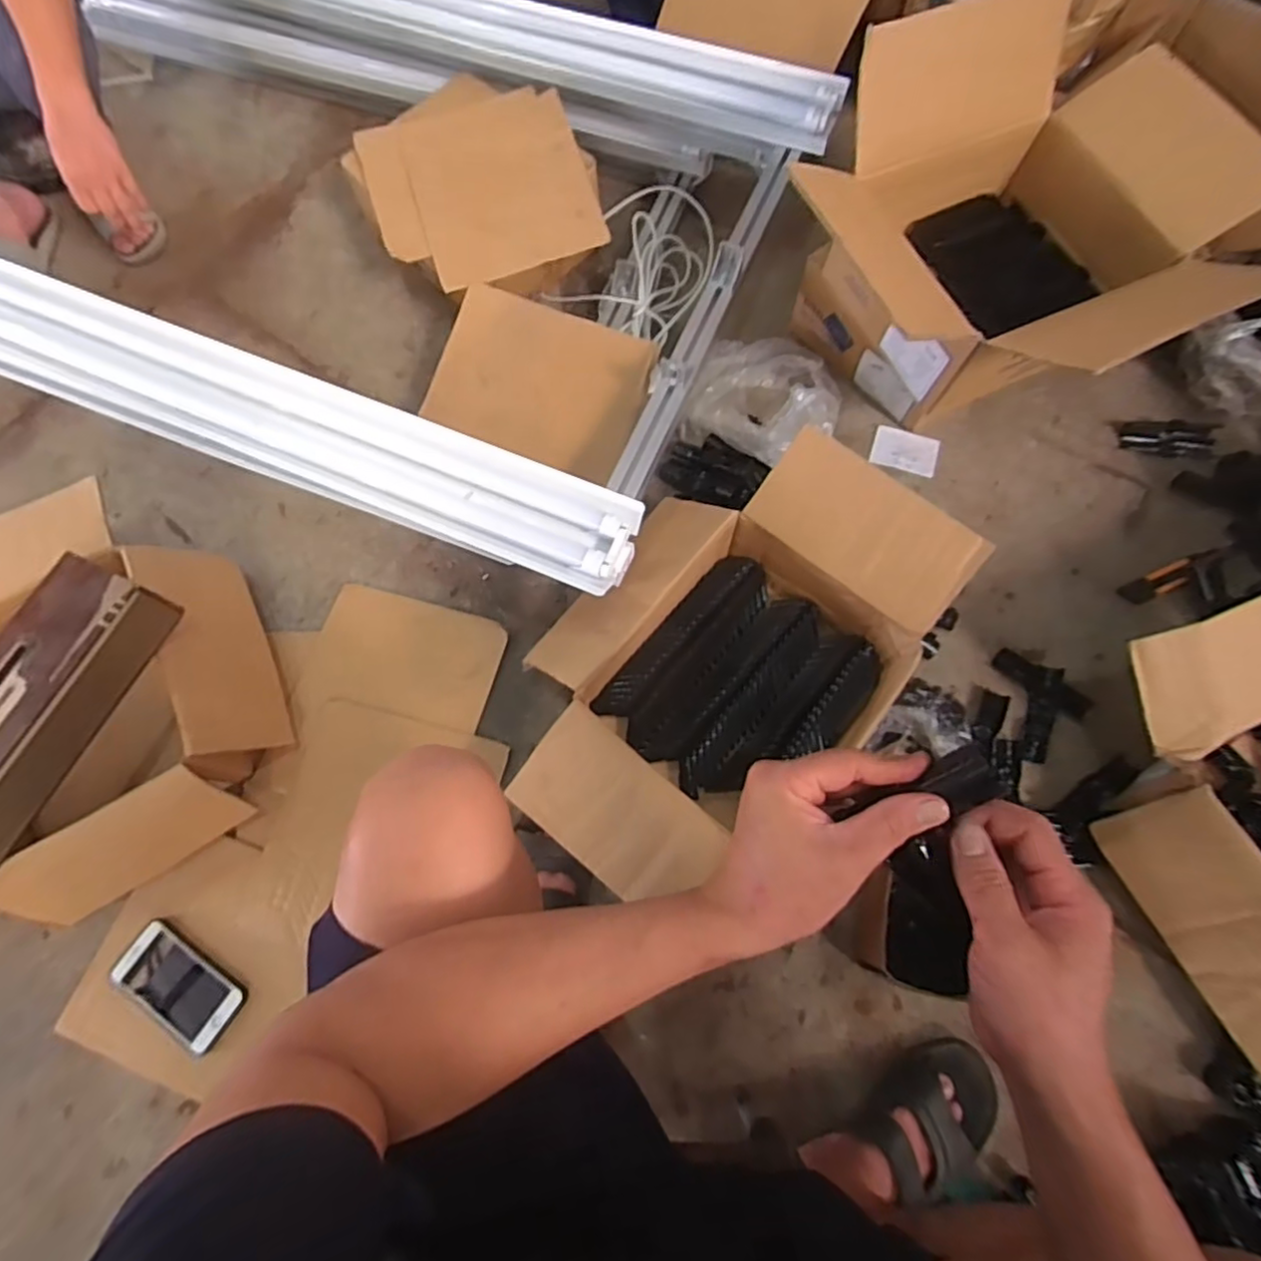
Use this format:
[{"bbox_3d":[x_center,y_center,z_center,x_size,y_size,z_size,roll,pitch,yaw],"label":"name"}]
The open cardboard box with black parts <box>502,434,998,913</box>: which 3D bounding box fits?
[{"bbox_3d":[0.104,0.038,0.801,0.353,0.195,0.542,42,78,14],"label":"open cardboard box with black parts"}]

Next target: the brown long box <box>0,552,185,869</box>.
[{"bbox_3d":[-0.662,0.106,0.705,0.118,0.078,0.382,27,75,11],"label":"brown long box"}]

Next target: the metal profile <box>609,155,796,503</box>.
[{"bbox_3d":[0.114,-0.460,0.918,0.056,0.043,0.659,20,73,9],"label":"metal profile"}]

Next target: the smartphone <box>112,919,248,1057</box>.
[{"bbox_3d":[-0.544,0.426,0.786,0.151,0.012,0.084,32,75,12],"label":"smartphone"}]

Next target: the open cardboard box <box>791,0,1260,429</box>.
[{"bbox_3d":[0.515,-0.482,0.850,0.580,0.340,0.453,-26,72,-6],"label":"open cardboard box"}]

